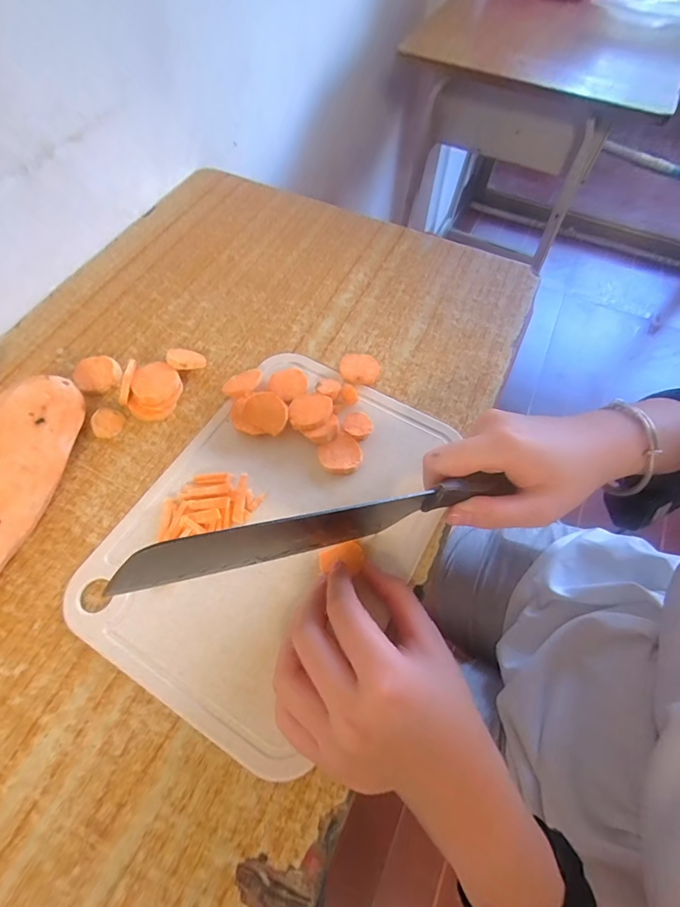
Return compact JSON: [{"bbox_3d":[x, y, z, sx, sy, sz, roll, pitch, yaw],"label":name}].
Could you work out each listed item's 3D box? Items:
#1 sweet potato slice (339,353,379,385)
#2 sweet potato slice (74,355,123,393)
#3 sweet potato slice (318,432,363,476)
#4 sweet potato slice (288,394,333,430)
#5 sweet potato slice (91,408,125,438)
[{"bbox_3d":[0.016,-0.068,0.329,0.030,0.008,0.030,1,64,-2],"label":"sweet potato slice"},{"bbox_3d":[-0.182,-0.060,0.313,0.031,0.007,0.027,-29,89,-16],"label":"sweet potato slice"},{"bbox_3d":[0.001,0.002,0.291,0.029,0.006,0.028,1,64,-2],"label":"sweet potato slice"},{"bbox_3d":[-0.021,-0.031,0.299,0.032,0.005,0.032,-9,50,10],"label":"sweet potato slice"},{"bbox_3d":[-0.165,-0.022,0.296,0.017,0.011,0.022,41,69,16],"label":"sweet potato slice"}]

